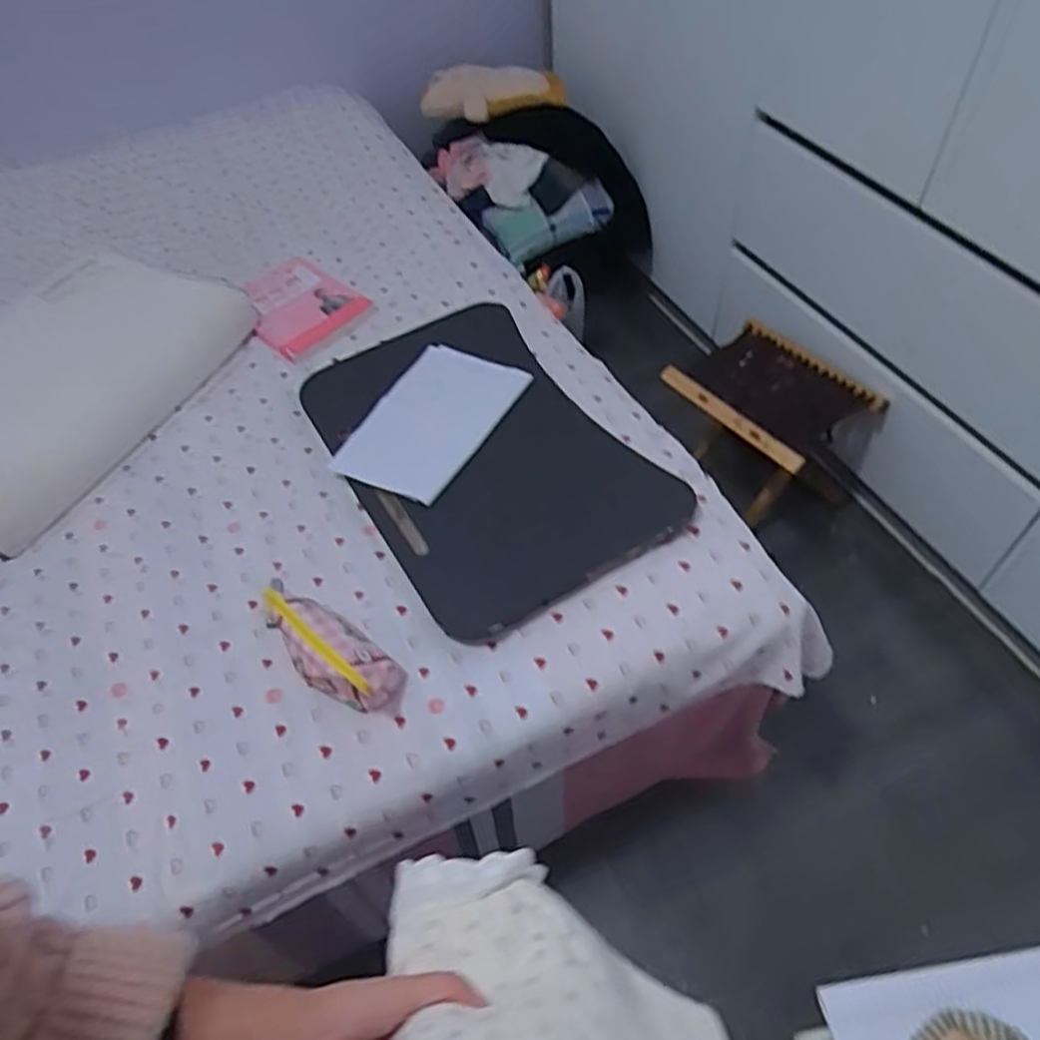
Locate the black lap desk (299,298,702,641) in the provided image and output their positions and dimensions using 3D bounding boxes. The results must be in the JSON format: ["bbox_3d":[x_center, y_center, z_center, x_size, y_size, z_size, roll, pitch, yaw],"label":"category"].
[{"bbox_3d":[-0.064,-0.112,1.142,0.395,0.047,0.595,-29,56,-17],"label":"black lap desk"}]

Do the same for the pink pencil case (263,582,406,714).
[{"bbox_3d":[-0.229,0.156,0.903,0.194,0.094,0.081,31,61,25],"label":"pink pencil case"}]

